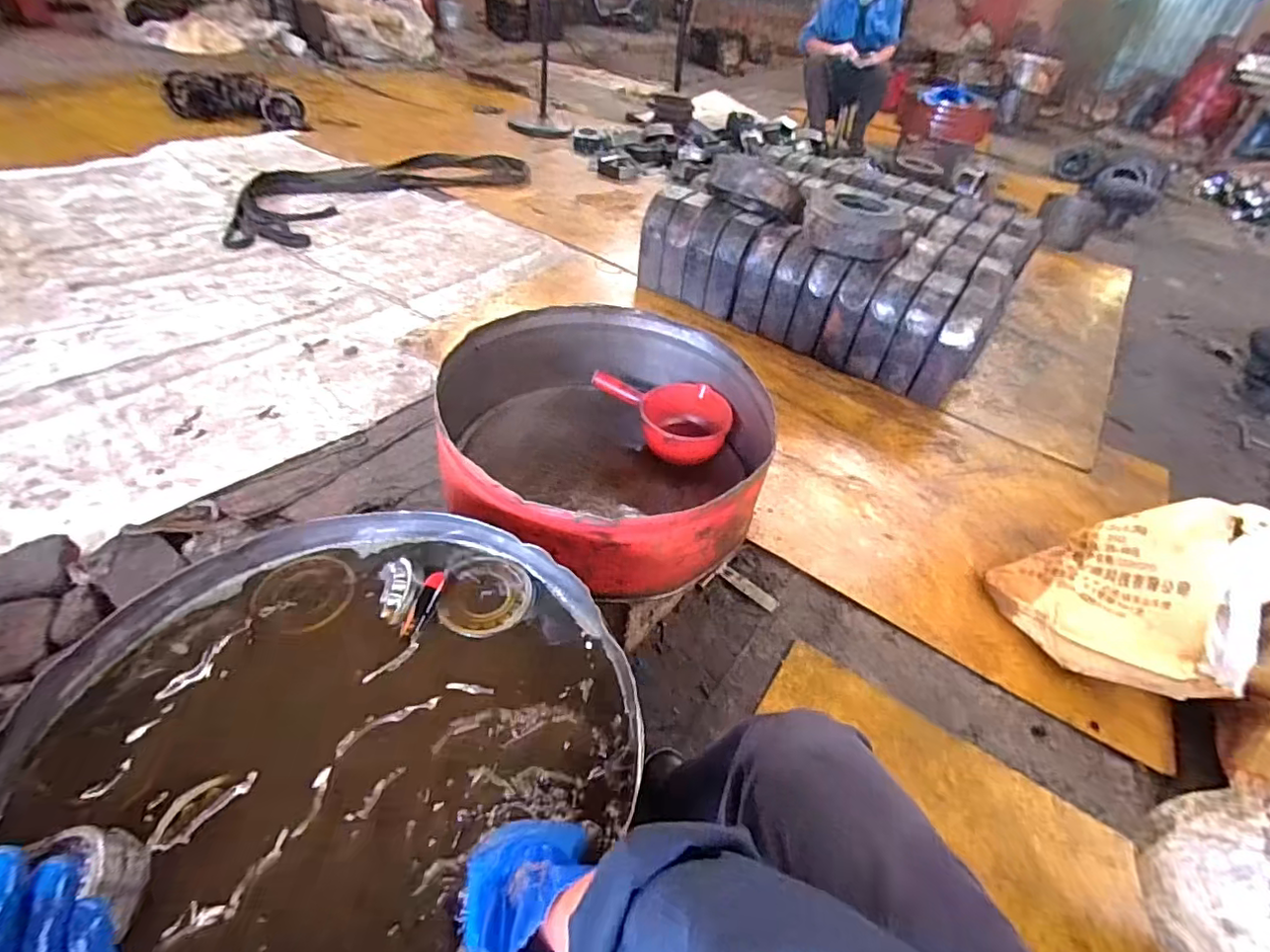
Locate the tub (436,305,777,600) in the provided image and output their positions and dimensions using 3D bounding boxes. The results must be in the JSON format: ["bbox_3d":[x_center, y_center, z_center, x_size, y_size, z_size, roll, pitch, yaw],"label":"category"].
[{"bbox_3d":[-0.048,-0.061,1.011,0.519,0.251,0.563,4,43,-4],"label":"tub"}]

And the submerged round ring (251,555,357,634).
[{"bbox_3d":[-0.389,0.137,0.681,0.109,0.008,0.112,6,35,-4],"label":"submerged round ring"}]

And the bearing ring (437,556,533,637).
[{"bbox_3d":[-0.181,0.146,0.703,0.104,0.013,0.111,4,43,-4],"label":"bearing ring"}]

